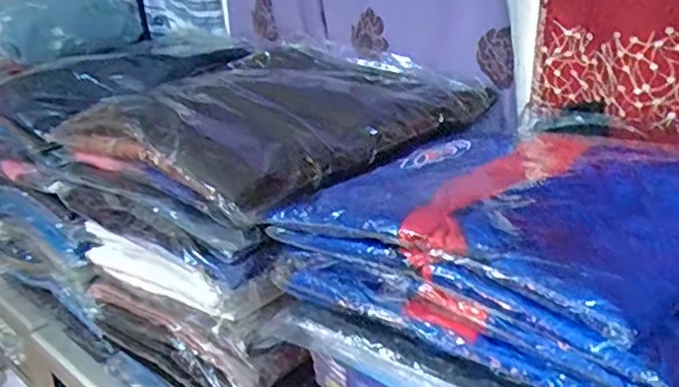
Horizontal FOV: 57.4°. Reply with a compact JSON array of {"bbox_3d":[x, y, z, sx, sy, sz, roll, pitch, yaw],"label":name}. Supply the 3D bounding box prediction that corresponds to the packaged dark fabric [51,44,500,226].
[{"bbox_3d":[-0.073,-0.100,0.642,0.318,0.041,0.375,19,34,41],"label":"packaged dark fabric"}]

